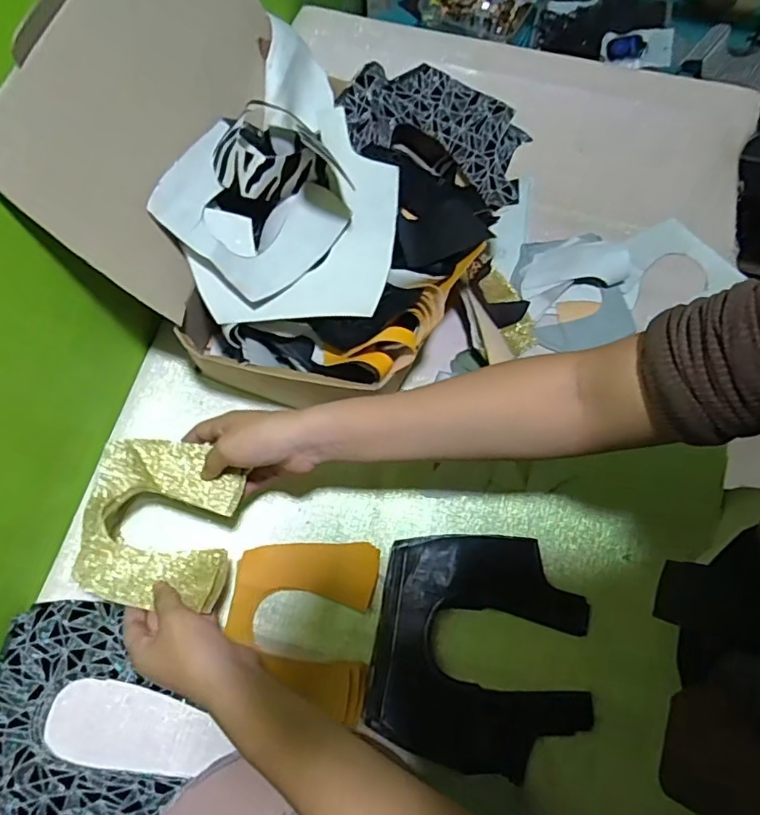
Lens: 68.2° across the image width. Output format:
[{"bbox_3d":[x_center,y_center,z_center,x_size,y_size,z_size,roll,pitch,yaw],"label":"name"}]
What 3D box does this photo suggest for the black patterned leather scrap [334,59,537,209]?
[{"bbox_3d":[0.057,-0.278,0.554,0.218,0.054,0.113,34,73,12],"label":"black patterned leather scrap"}]

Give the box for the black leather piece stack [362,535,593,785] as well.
[{"bbox_3d":[0.090,0.210,0.493,0.185,0.018,0.187,10,69,4],"label":"black leather piece stack"}]

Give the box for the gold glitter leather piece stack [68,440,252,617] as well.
[{"bbox_3d":[-0.179,0.091,0.457,0.120,0.018,0.126,5,69,2],"label":"gold glitter leather piece stack"}]

